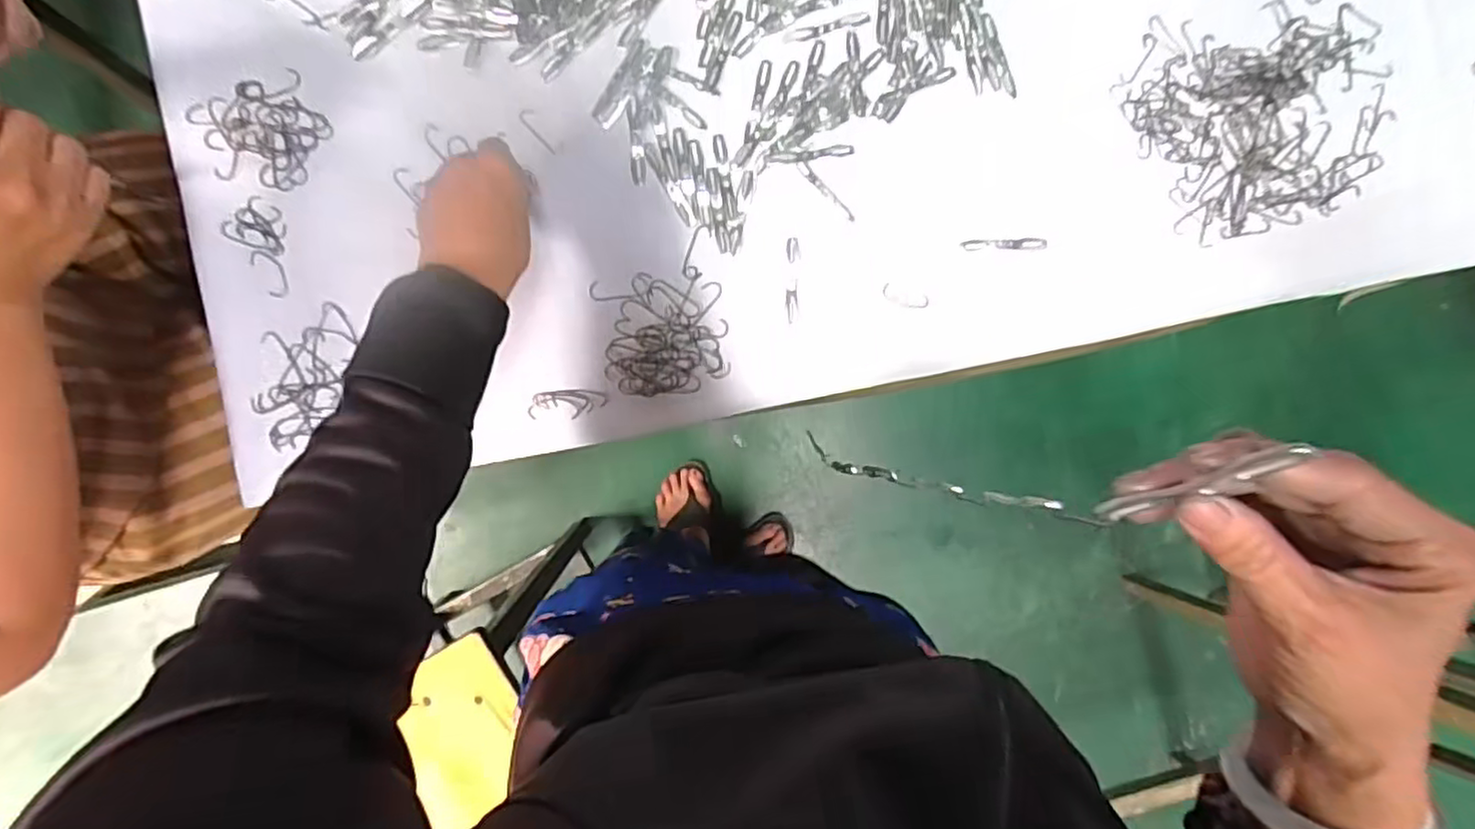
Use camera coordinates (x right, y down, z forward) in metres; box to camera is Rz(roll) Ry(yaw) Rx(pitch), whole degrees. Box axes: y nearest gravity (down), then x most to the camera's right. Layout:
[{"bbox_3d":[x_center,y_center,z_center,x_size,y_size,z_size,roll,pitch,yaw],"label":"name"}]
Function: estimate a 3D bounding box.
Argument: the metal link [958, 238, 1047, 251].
[{"bbox_3d":[0.209,-0.133,0.534,0.068,0.004,0.009,-3,91,-3],"label":"metal link"}]

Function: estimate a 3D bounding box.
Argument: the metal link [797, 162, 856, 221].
[{"bbox_3d":[0.069,-0.172,0.526,0.008,0.004,0.060,-43,93,-2],"label":"metal link"}]

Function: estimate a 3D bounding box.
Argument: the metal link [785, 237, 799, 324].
[{"bbox_3d":[0.042,-0.103,0.527,0.009,0.004,0.065,1,91,-3],"label":"metal link"}]

